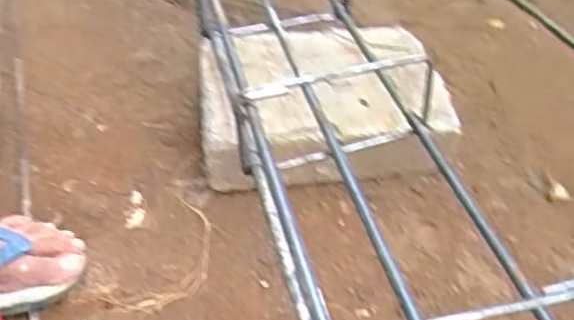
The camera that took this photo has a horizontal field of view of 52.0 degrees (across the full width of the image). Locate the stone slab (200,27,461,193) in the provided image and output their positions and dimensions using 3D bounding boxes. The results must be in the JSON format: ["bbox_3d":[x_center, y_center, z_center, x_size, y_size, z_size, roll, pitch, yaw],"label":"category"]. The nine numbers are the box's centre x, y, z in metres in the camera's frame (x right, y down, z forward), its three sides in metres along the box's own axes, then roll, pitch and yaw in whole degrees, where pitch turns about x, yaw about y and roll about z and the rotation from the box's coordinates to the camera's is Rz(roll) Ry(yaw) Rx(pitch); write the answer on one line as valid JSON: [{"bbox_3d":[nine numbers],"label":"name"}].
[{"bbox_3d":[0.035,-0.071,0.701,0.270,0.103,0.200,-7,45,-4],"label":"stone slab"}]

